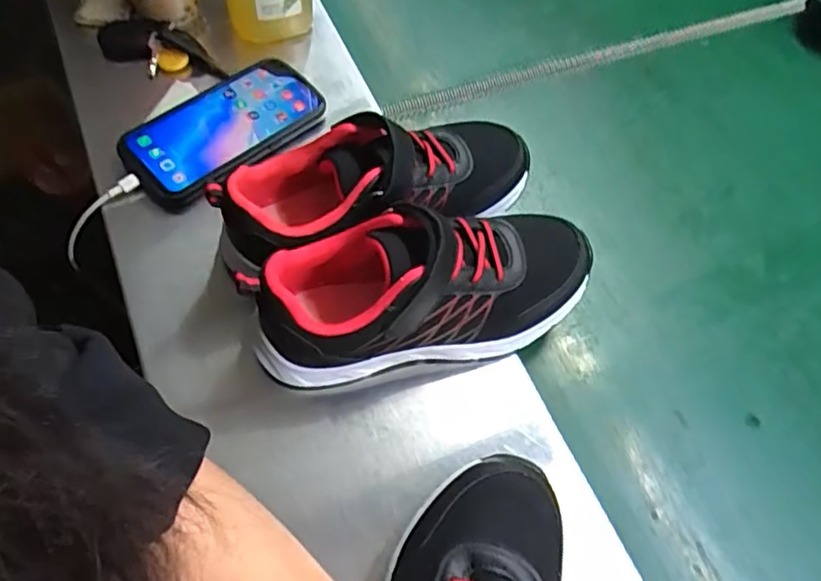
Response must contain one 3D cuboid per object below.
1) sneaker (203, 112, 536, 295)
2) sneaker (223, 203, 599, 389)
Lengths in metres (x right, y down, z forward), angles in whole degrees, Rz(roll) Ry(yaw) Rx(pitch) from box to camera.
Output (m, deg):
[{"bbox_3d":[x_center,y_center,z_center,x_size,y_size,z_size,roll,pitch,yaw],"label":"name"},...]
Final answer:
[{"bbox_3d":[-0.027,-0.071,0.455,0.228,0.111,0.094,-27,68,-17],"label":"sneaker"},{"bbox_3d":[0.012,-0.004,0.408,0.230,0.084,0.083,-9,64,-9],"label":"sneaker"}]

